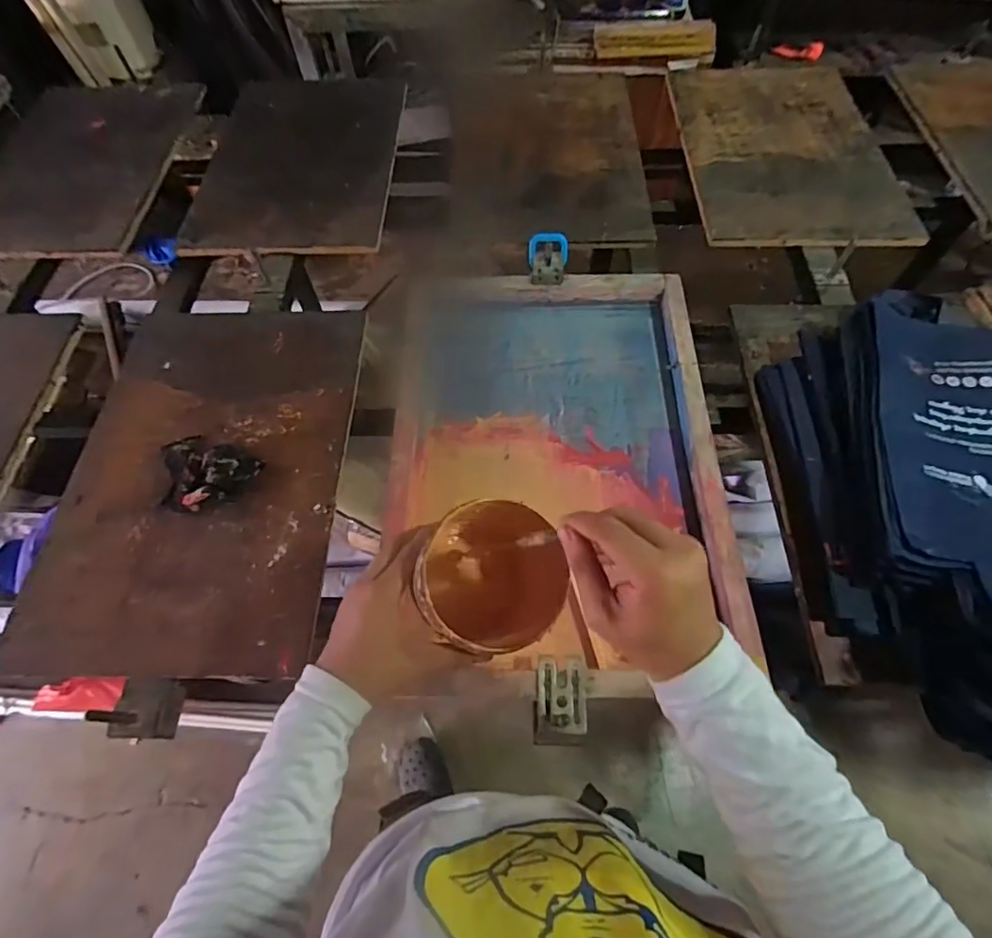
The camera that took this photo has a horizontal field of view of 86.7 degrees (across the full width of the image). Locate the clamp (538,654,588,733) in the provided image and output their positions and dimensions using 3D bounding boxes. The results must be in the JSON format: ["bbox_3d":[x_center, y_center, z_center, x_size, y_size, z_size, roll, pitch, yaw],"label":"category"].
[{"bbox_3d":[0.073,0.247,0.579,0.052,0.027,0.080,1,62,1],"label":"clamp"}]

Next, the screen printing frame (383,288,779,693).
[{"bbox_3d":[0.077,-0.035,0.748,0.446,0.066,0.641,1,60,-1],"label":"screen printing frame"}]

